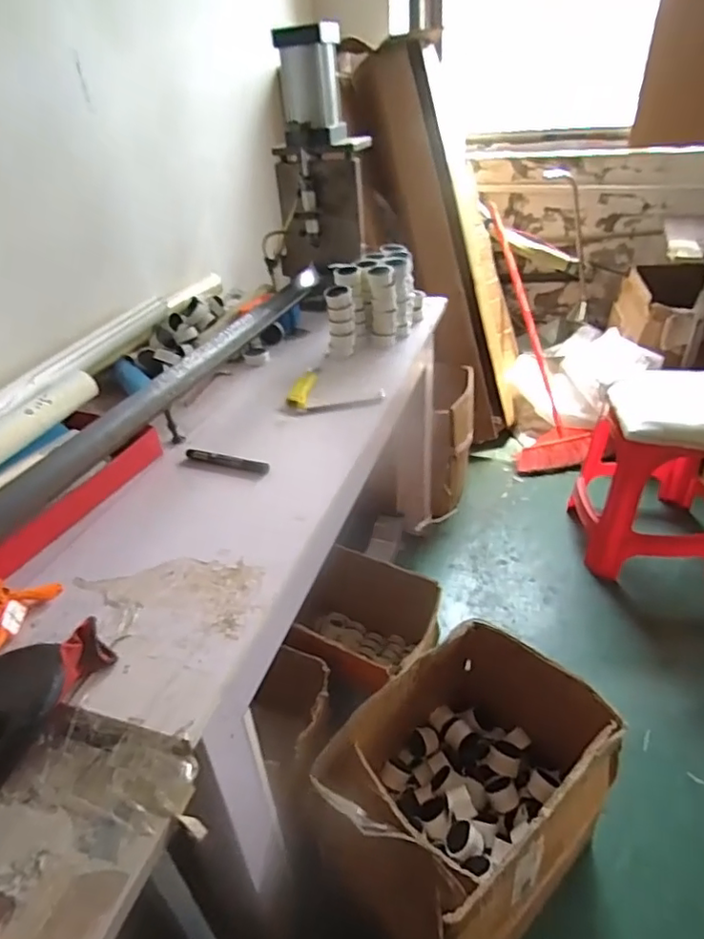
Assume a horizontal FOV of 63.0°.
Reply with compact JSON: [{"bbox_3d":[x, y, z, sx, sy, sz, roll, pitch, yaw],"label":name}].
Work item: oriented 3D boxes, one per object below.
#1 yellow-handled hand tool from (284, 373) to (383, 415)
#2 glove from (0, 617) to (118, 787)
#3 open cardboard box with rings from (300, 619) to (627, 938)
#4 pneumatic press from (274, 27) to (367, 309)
[{"bbox_3d":[-0.033,-0.151,1.076,0.175,0.034,0.112,-5,34,-1],"label":"yellow-handled hand tool"},{"bbox_3d":[-0.328,0.220,0.540,0.195,0.034,0.119,-29,41,-31],"label":"glove"},{"bbox_3d":[0.173,0.538,0.937,0.429,0.337,0.337,-27,41,-30],"label":"open cardboard box with rings"},{"bbox_3d":[-0.080,-0.698,1.370,0.188,0.537,0.164,-16,36,-16],"label":"pneumatic press"}]

